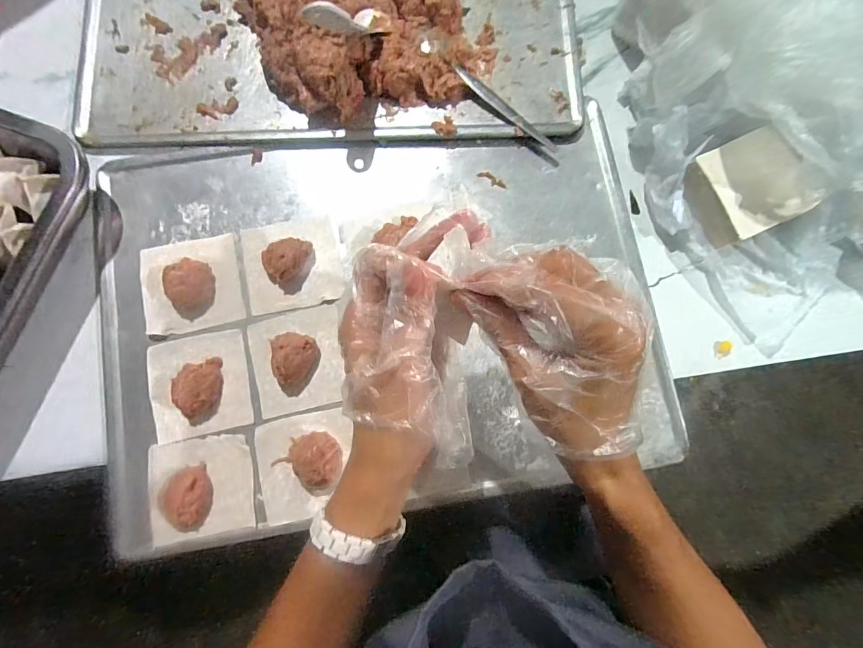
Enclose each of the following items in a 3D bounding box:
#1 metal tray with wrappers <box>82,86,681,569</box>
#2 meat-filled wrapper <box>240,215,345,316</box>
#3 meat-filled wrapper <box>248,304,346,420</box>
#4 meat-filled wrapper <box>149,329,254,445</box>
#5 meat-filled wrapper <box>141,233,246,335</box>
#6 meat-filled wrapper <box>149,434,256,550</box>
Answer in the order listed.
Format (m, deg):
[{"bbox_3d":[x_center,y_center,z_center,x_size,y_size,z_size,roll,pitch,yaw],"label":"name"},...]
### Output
[{"bbox_3d":[-0.040,-0.011,0.340,0.453,0.023,0.315,-8,82,-2],"label":"metal tray with wrappers"},{"bbox_3d":[-0.118,-0.053,0.344,0.081,0.022,0.077,-11,82,-3],"label":"meat-filled wrapper"},{"bbox_3d":[-0.109,0.029,0.327,0.076,0.027,0.078,-13,82,-3],"label":"meat-filled wrapper"},{"bbox_3d":[-0.188,0.048,0.324,0.076,0.024,0.079,-12,82,-3],"label":"meat-filled wrapper"},{"bbox_3d":[-0.203,-0.035,0.341,0.079,0.017,0.077,-11,82,-3],"label":"meat-filled wrapper"},{"bbox_3d":[-0.179,0.127,0.316,0.076,0.016,0.074,-9,82,-3],"label":"meat-filled wrapper"}]

